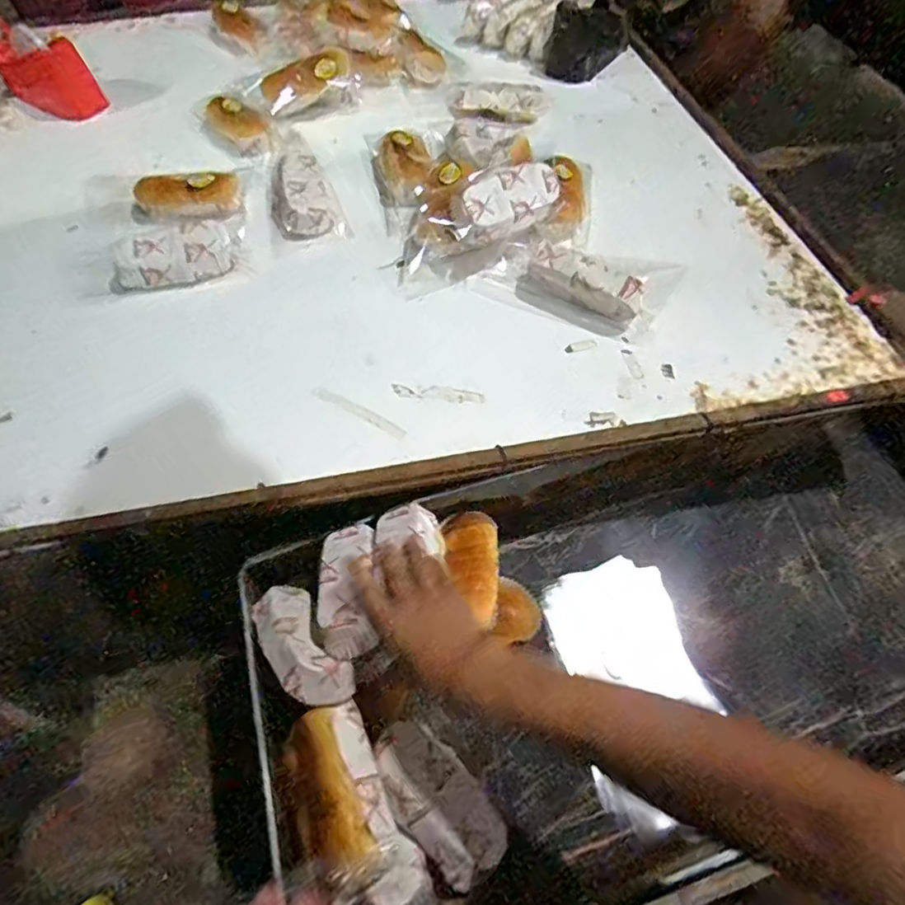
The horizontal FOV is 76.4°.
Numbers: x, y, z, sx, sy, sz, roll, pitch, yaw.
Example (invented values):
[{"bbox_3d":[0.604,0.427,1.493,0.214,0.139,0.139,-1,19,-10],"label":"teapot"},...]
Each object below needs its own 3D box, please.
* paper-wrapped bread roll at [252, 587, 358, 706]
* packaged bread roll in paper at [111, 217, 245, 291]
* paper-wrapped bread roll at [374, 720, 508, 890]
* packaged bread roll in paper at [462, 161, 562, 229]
[{"bbox_3d":[-0.143,0.173,0.527,0.063,0.053,0.137,-33,39,-19],"label":"paper-wrapped bread roll"},{"bbox_3d":[-0.340,-0.247,0.715,0.163,0.042,0.077,-20,59,-12],"label":"packaged bread roll in paper"},{"bbox_3d":[-0.011,0.291,0.484,0.065,0.048,0.128,-36,63,-20],"label":"paper-wrapped bread roll"},{"bbox_3d":[0.073,-0.307,0.690,0.135,0.046,0.057,-27,60,-16],"label":"packaged bread roll in paper"}]

